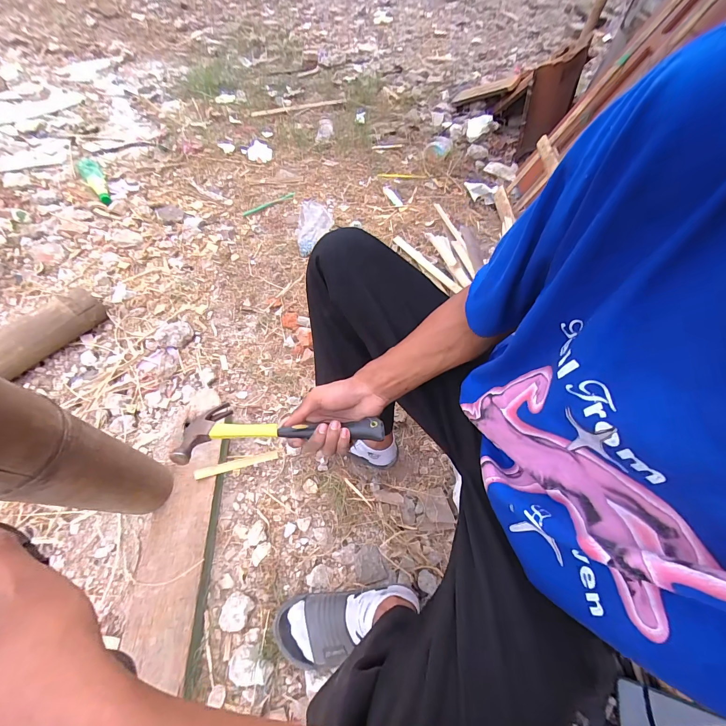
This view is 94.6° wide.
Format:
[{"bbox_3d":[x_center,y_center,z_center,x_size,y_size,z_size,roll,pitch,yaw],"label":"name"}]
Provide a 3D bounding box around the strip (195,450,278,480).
[{"bbox_3d":[-0.265,0.215,0.713,0.166,0.010,0.020,-7,59,-30],"label":"strip"}]

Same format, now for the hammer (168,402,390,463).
[{"bbox_3d":[-0.110,0.079,0.460,0.269,0.030,0.097,-7,36,1],"label":"hammer"}]

